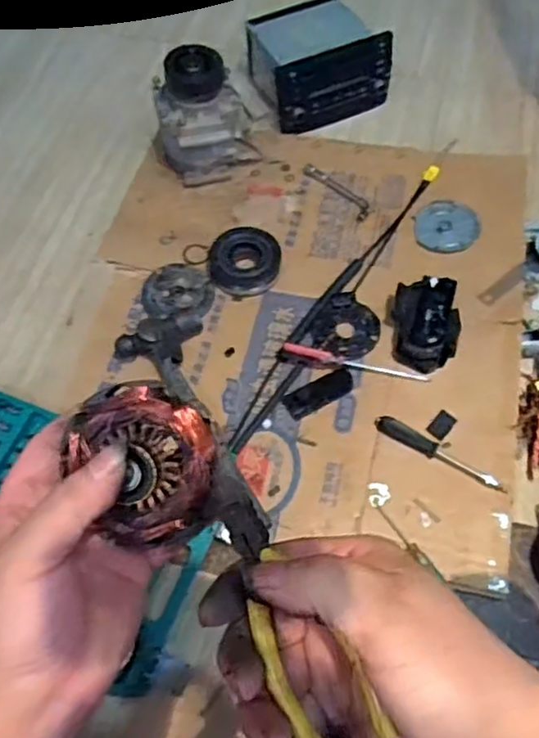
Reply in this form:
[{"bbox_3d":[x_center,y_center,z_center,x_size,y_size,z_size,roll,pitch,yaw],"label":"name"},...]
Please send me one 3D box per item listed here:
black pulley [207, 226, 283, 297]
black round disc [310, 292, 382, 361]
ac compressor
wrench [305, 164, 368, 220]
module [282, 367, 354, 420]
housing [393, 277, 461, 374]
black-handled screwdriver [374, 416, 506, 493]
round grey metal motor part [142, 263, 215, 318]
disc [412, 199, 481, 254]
[{"bbox_3d":[-0.041,-0.163,0.971,0.106,0.038,0.100,-2,55,3],"label":"black pulley"},{"bbox_3d":[0.109,-0.056,0.908,0.088,0.015,0.104,28,62,21],"label":"black round disc"},{"bbox_3d":[-0.109,-0.391,1.018,0.146,0.196,0.107,-8,58,0],"label":"ac compressor"},{"bbox_3d":[0.110,-0.287,1.043,0.033,0.010,0.151,-31,59,-16],"label":"wrench"},{"bbox_3d":[0.068,0.032,0.875,0.099,0.007,0.042,-28,58,-14],"label":"module"},{"bbox_3d":[0.211,-0.062,0.876,0.083,0.057,0.120,0,59,5],"label":"housing"},{"bbox_3d":[0.209,0.103,0.801,0.167,0.021,0.023,28,62,21],"label":"black-handled screwdriver"},{"bbox_3d":[-0.129,-0.112,0.943,0.103,0.031,0.099,-2,55,3],"label":"round grey metal motor part"},{"bbox_3d":[0.274,-0.223,1.004,0.097,0.007,0.103,-2,55,3],"label":"disc"}]

